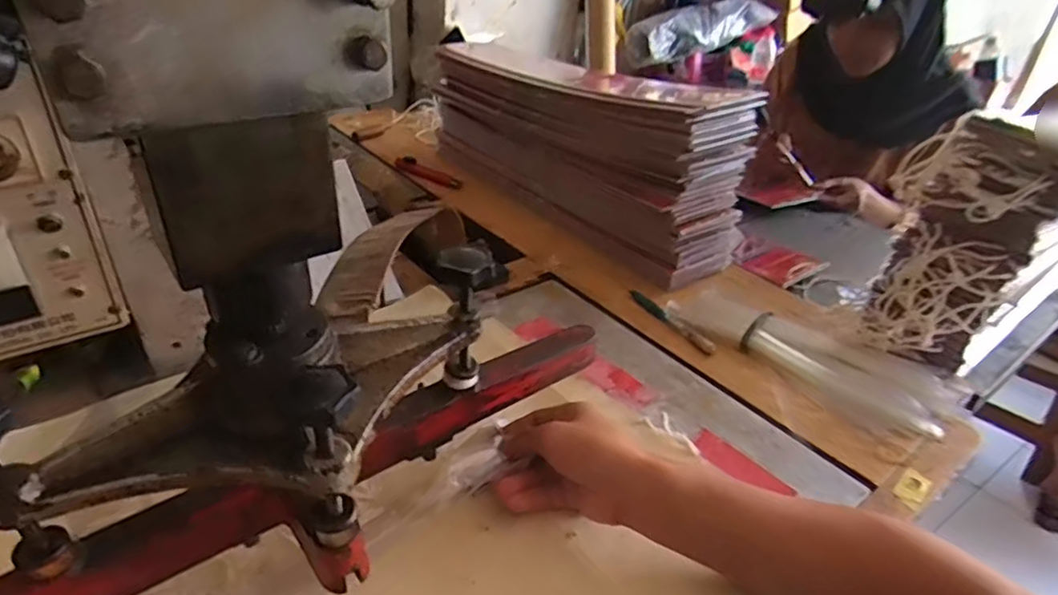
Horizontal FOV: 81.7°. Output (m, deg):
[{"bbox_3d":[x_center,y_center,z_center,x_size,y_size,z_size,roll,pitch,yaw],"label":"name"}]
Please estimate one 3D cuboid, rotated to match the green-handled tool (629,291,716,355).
[{"bbox_3d":[0.157,0.023,0.679,0.019,0.009,0.131,-16,38,-27],"label":"green-handled tool"}]

